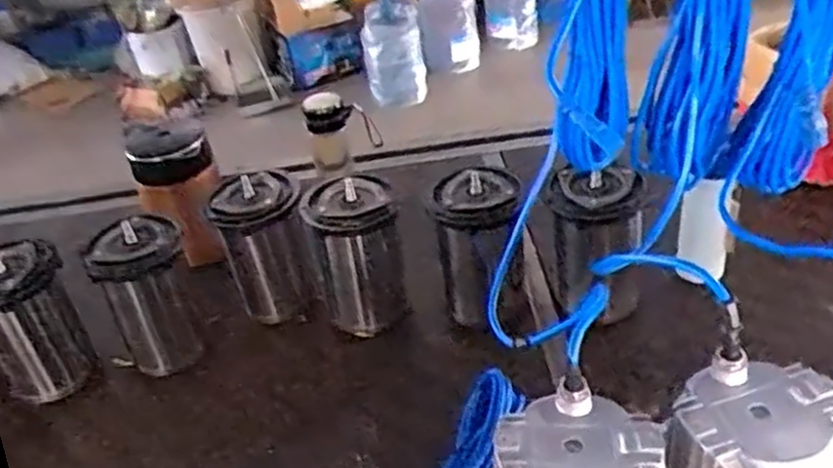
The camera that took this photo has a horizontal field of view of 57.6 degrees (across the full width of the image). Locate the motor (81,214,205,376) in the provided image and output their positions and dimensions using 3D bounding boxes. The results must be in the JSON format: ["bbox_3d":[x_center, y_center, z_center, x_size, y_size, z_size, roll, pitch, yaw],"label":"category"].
[{"bbox_3d":[-0.379,0.086,1.084,0.122,0.212,0.107,-21,37,-18],"label":"motor"}]

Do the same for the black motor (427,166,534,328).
[{"bbox_3d":[0.089,0.022,1.089,0.125,0.202,0.106,-9,35,-2],"label":"black motor"}]

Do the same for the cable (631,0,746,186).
[{"bbox_3d":[0.272,-0.202,0.739,0.093,0.375,0.109,2,36,14],"label":"cable"}]

